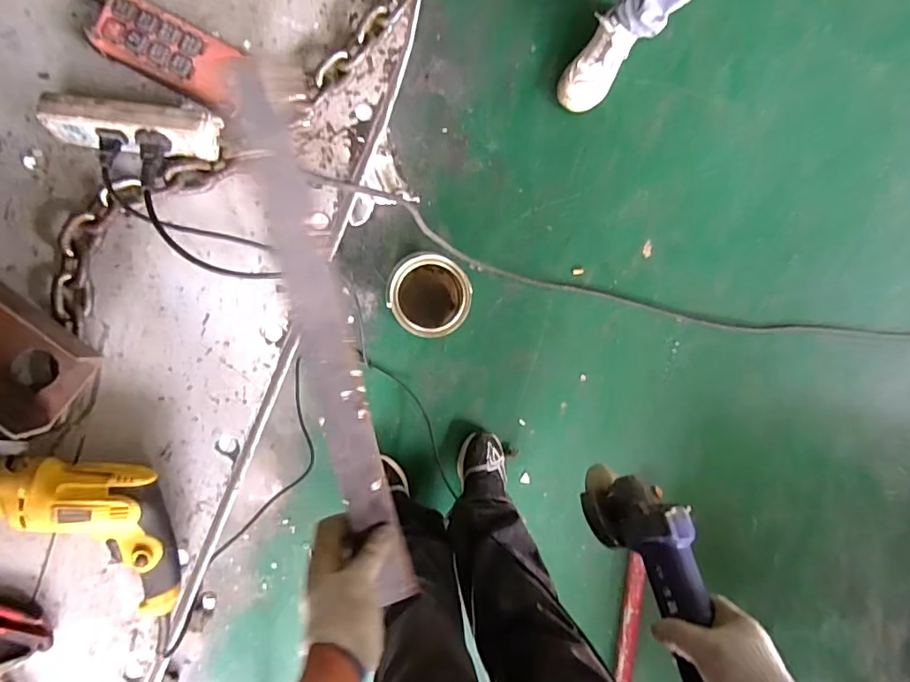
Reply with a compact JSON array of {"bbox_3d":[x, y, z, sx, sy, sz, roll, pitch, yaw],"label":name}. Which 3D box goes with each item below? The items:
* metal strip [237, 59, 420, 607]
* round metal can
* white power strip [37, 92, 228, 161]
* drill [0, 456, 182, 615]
[{"bbox_3d":[-0.103,0.049,0.477,0.046,0.009,0.533,-20,118,-22],"label":"metal strip"},{"bbox_3d":[-0.055,-0.093,1.114,0.154,0.142,0.158,0,92,-9],"label":"round metal can"},{"bbox_3d":[-0.347,-0.233,0.575,0.175,0.053,0.046,4,92,-9],"label":"white power strip"},{"bbox_3d":[-0.441,0.176,0.581,0.332,0.068,0.148,32,87,-9],"label":"drill"}]

